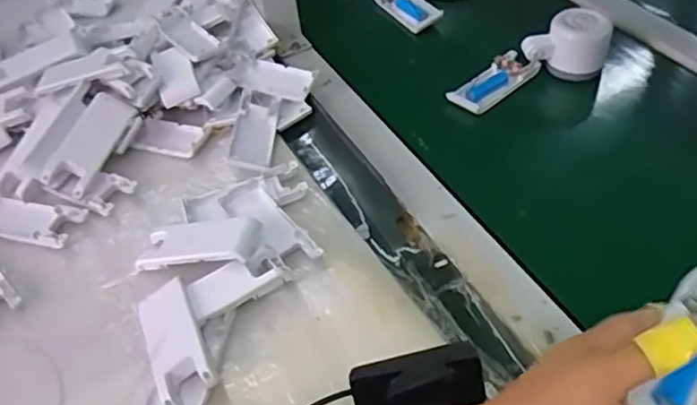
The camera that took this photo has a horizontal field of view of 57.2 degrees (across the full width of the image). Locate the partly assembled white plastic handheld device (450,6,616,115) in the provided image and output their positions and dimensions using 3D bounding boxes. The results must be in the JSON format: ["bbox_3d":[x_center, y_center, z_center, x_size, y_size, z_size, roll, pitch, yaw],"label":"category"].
[{"bbox_3d":[0.183,-0.136,0.647,0.169,0.054,0.057,-26,44,4],"label":"partly assembled white plastic handheld device"}]

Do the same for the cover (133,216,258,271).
[{"bbox_3d":[-0.117,0.033,0.499,0.098,0.013,0.042,-6,41,25],"label":"cover"}]

